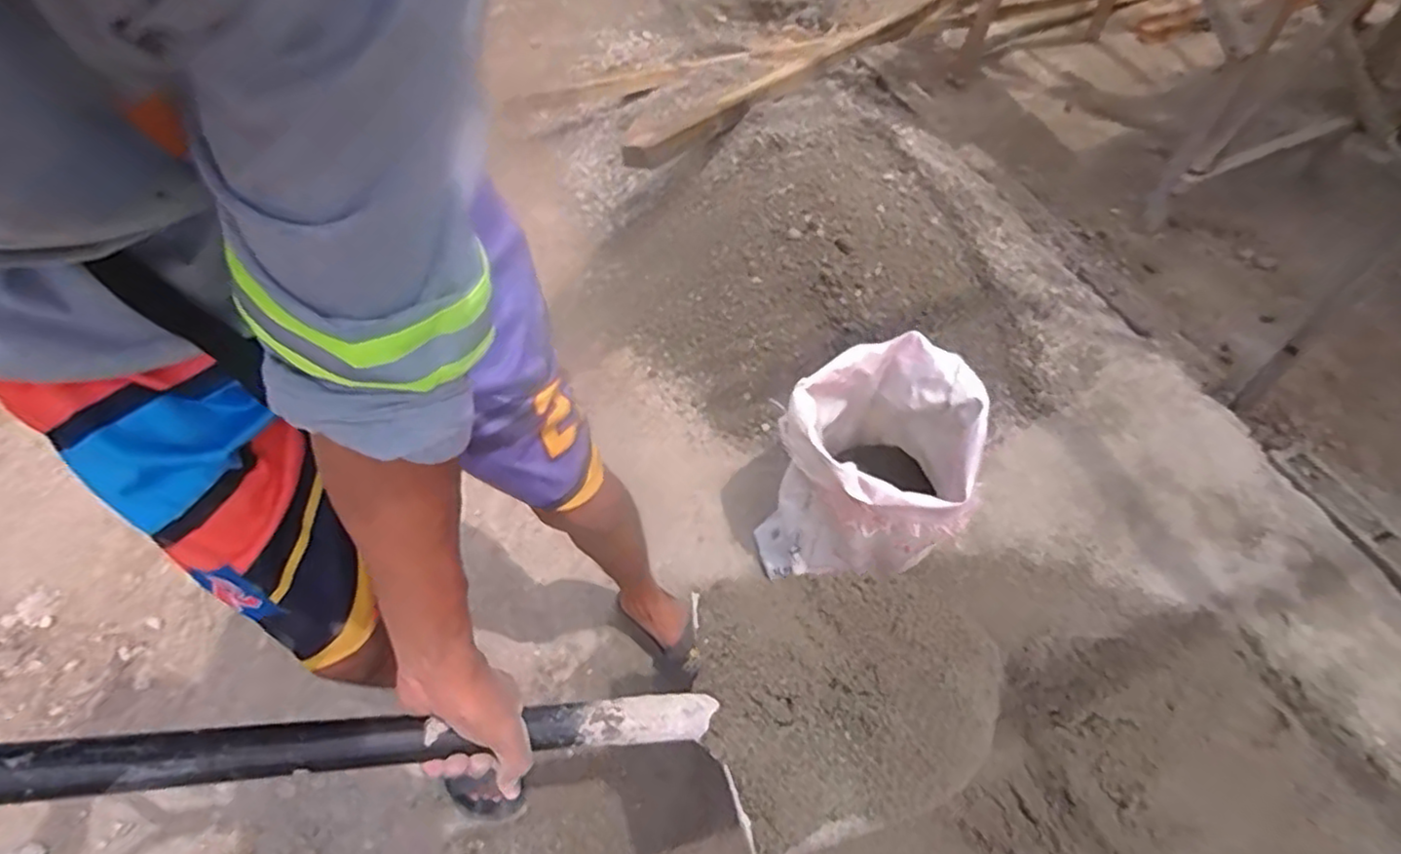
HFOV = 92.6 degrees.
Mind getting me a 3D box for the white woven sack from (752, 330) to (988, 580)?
[{"bbox_3d":[0.270,0.056,1.092,0.293,0.309,0.303,13,57,15],"label":"white woven sack"}]

